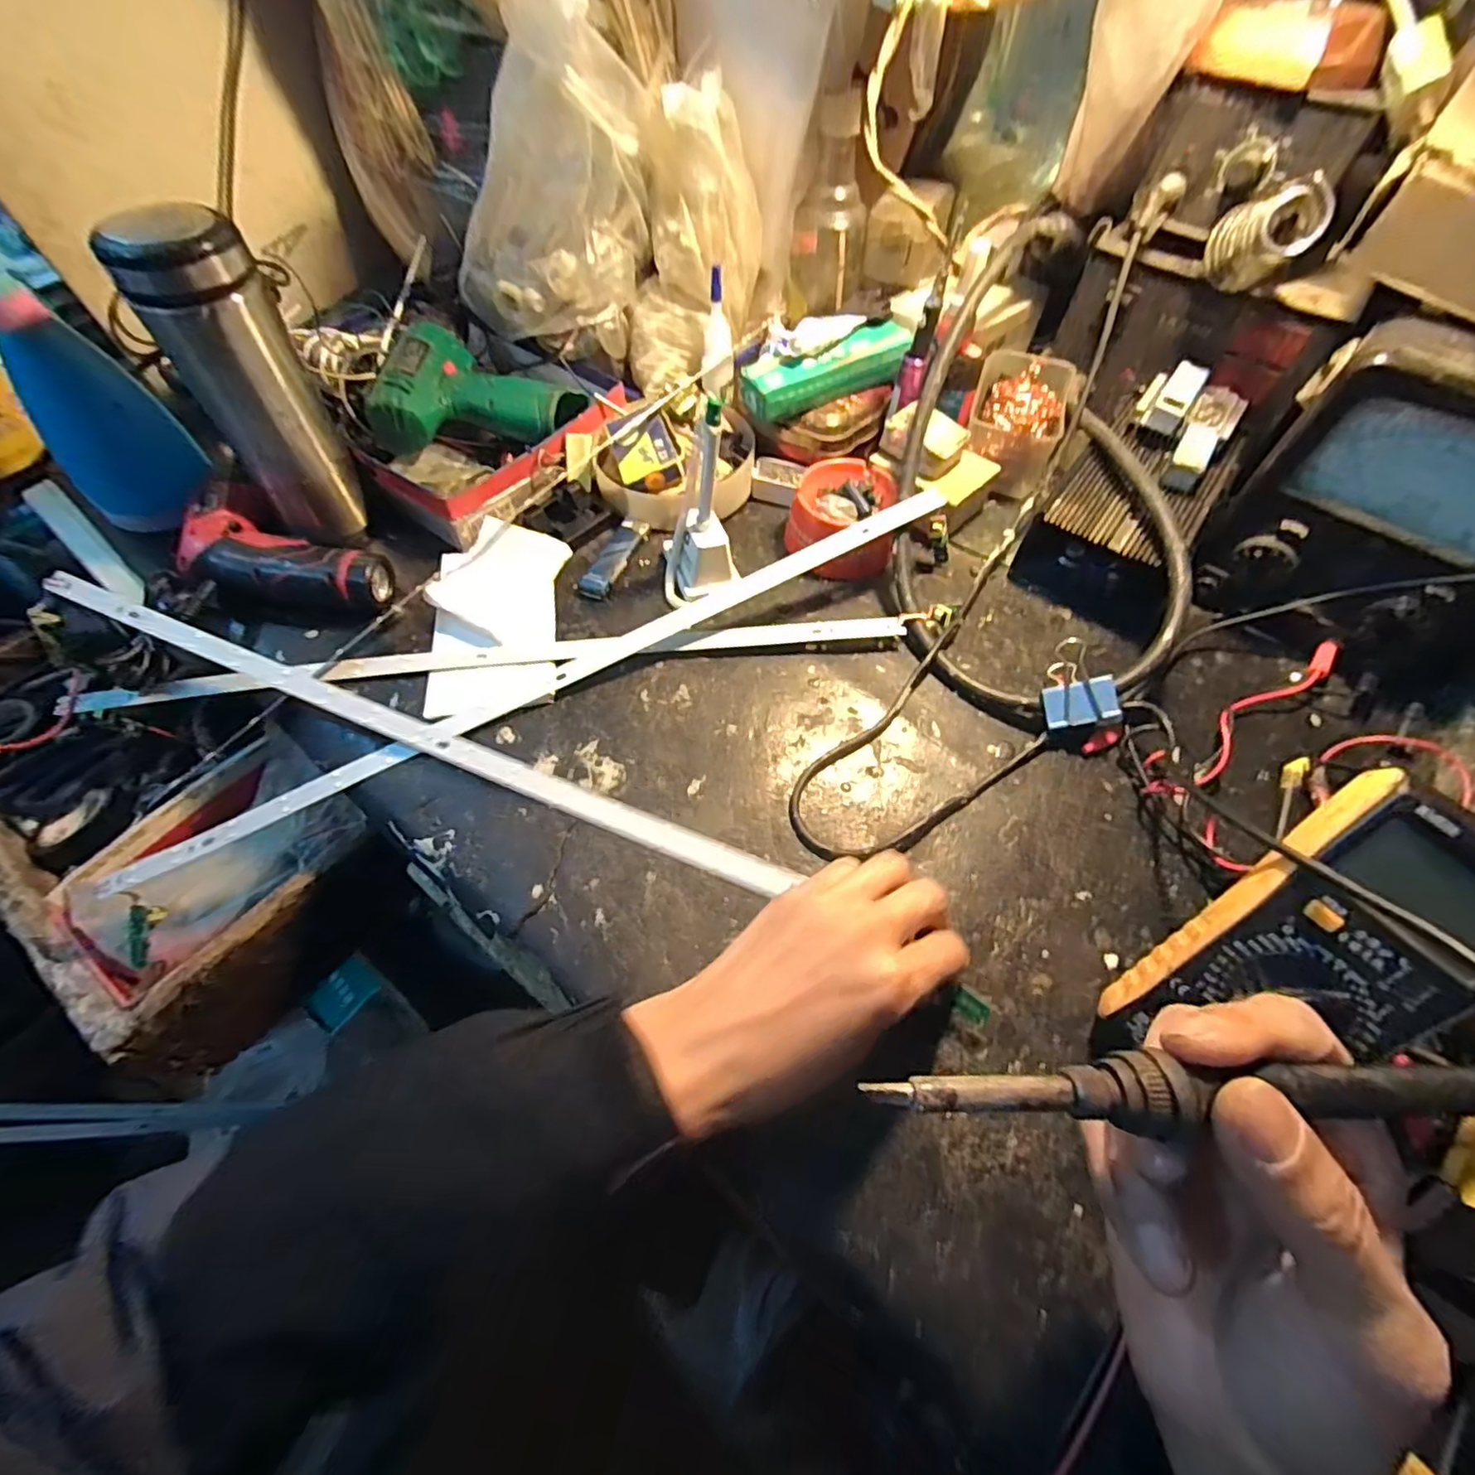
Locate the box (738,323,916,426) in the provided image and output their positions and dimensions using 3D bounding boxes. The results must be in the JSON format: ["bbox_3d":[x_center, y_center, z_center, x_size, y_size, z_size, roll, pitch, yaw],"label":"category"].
[{"bbox_3d":[0.070,-0.292,0.504,0.153,0.034,0.043,-24,64,-12],"label":"box"}]

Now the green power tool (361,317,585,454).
[{"bbox_3d":[-0.204,-0.288,0.507,0.155,0.049,0.128,-5,62,-3],"label":"green power tool"}]

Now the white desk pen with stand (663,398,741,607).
[{"bbox_3d":[-0.029,-0.153,0.426,0.053,0.122,0.054,-12,62,-7],"label":"white desk pen with stand"}]

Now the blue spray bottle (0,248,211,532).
[{"bbox_3d":[-0.467,-0.242,0.435,0.051,0.197,0.083,38,68,18],"label":"blue spray bottle"}]

